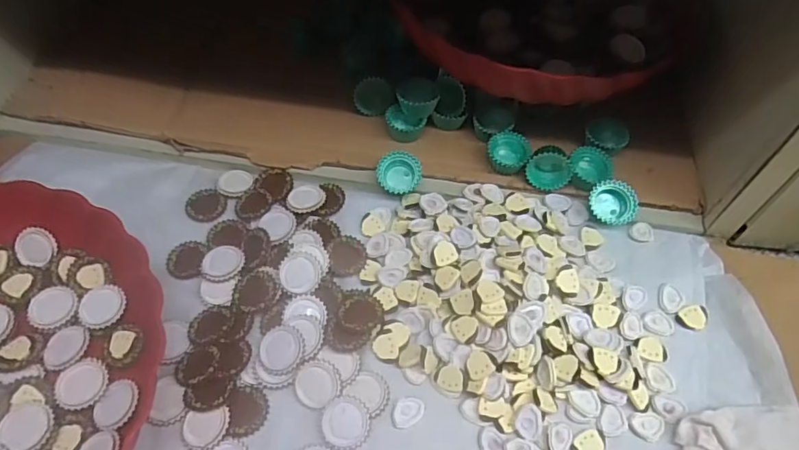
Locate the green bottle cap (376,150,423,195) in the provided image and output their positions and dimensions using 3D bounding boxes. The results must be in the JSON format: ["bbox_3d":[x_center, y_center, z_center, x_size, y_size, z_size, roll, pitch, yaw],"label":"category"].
[{"bbox_3d":[0.000,-0.038,0.388,0.032,0.008,0.031,-6,94,-3],"label":"green bottle cap"}]

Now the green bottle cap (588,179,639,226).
[{"bbox_3d":[0.154,-0.016,0.380,0.034,0.028,0.020,32,37,12],"label":"green bottle cap"}]

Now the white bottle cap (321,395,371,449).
[{"bbox_3d":[-0.030,0.112,0.297,0.027,0.006,0.028,1,58,-2],"label":"white bottle cap"}]

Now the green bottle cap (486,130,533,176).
[{"bbox_3d":[0.082,-0.055,0.401,0.032,0.010,0.032,0,83,1],"label":"green bottle cap"}]

